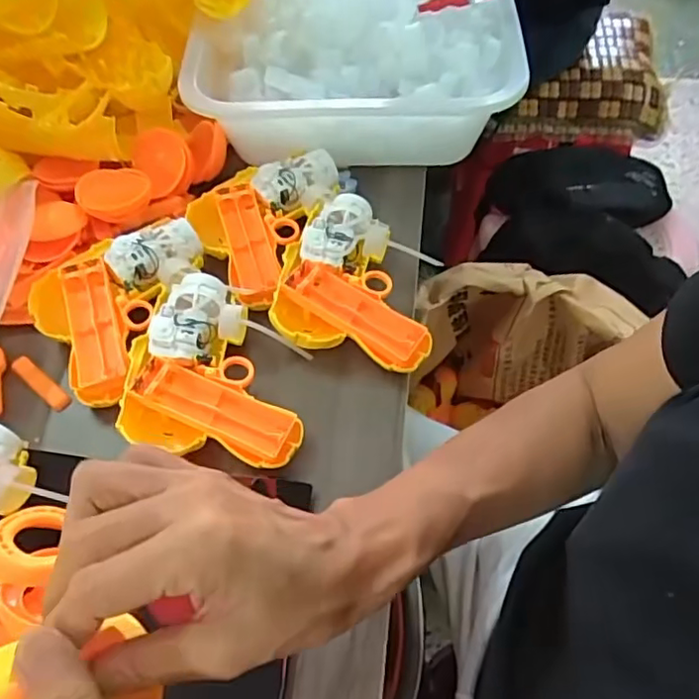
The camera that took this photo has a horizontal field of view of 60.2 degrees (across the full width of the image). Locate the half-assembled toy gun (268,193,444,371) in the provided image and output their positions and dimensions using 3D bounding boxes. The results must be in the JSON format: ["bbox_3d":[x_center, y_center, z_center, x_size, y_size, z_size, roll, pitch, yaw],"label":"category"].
[{"bbox_3d":[0.009,-0.054,0.475,0.123,0.038,0.136,11,57,9],"label":"half-assembled toy gun"}]

